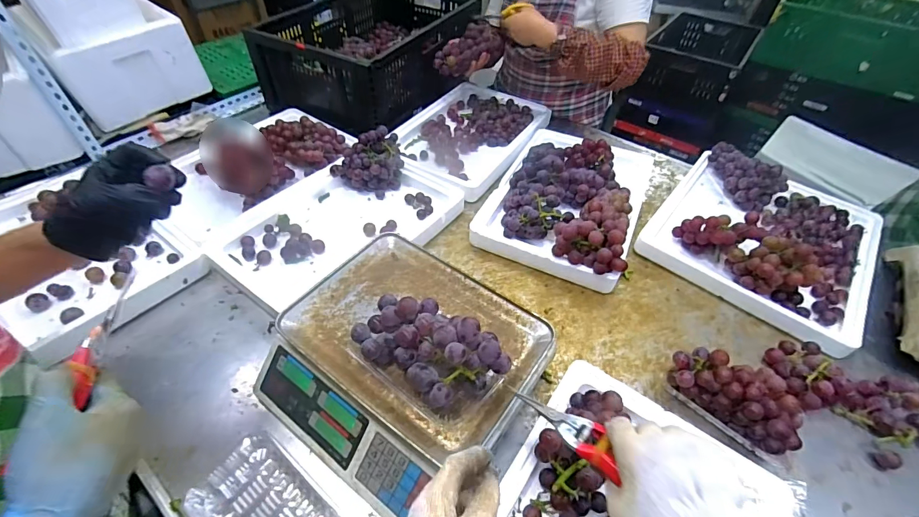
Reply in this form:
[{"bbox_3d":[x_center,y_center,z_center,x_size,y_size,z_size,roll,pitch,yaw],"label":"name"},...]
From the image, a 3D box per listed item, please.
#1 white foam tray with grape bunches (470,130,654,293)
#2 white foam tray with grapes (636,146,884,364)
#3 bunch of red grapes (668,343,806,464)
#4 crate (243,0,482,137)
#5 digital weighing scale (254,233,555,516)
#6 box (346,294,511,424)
[{"bbox_3d":[0.246,-0.162,0.878,0.299,0.115,0.446,21,50,17],"label":"white foam tray with grape bunches"},{"bbox_3d":[0.632,-0.068,0.826,0.381,0.089,0.435,34,54,26],"label":"white foam tray with grapes"},{"bbox_3d":[0.405,0.193,0.594,0.180,0.081,0.115,33,54,25],"label":"bunch of red grapes"},{"bbox_3d":[-0.250,-0.670,1.259,0.464,0.197,0.668,22,50,17],"label":"crate"},{"bbox_3d":[-0.081,0.153,0.582,0.327,0.122,0.302,30,53,23],"label":"digital weighing scale"},{"bbox_3d":[-0.037,0.109,0.493,0.178,0.103,0.107,28,52,22],"label":"box"}]

